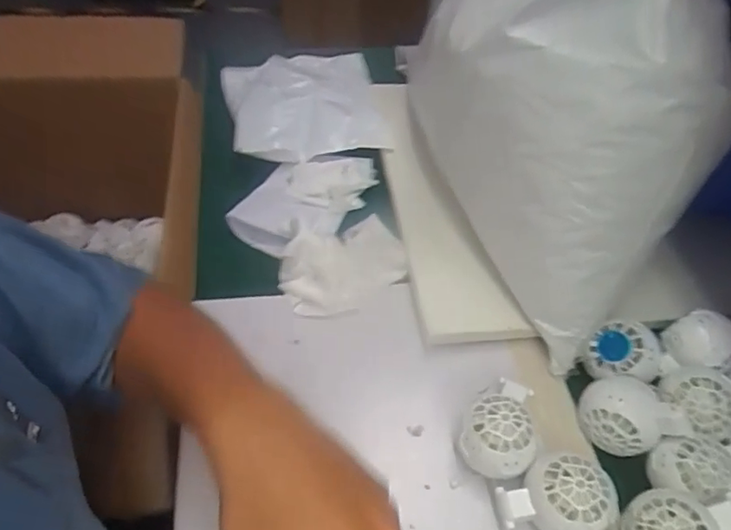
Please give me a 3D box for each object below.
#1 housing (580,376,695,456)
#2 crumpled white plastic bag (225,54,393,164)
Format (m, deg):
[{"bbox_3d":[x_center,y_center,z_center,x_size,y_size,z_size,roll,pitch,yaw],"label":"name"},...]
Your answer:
[{"bbox_3d":[0.213,0.121,0.460,0.062,0.055,0.063,-8,52,-11],"label":"housing"},{"bbox_3d":[-0.085,-0.218,0.725,0.195,0.037,0.236,-5,51,-9],"label":"crumpled white plastic bag"}]

